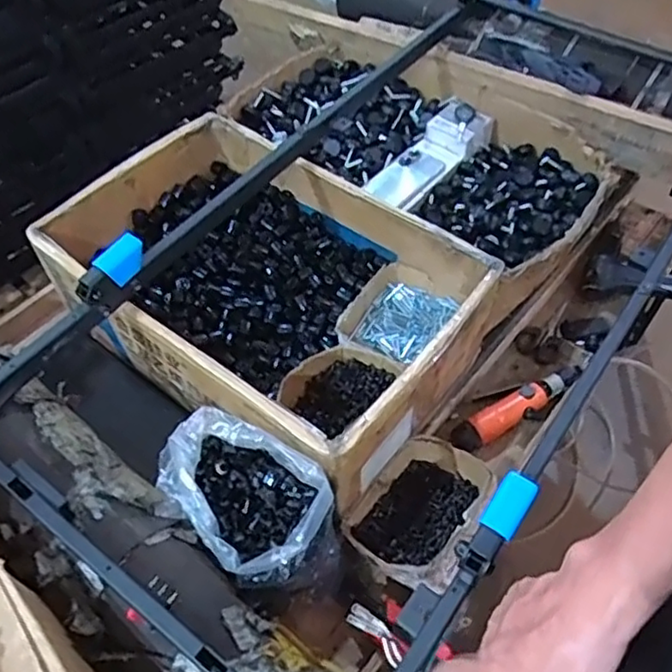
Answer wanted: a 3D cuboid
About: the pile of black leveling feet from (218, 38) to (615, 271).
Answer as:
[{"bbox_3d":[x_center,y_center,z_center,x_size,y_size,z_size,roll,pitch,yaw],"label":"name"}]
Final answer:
[{"bbox_3d":[0.132,-0.332,1.074,0.597,0.097,0.314,34,61,23],"label":"pile of black leveling feet"}]

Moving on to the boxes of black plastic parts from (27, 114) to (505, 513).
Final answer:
[{"bbox_3d":[-0.095,-0.062,0.882,0.535,0.164,0.353,32,60,22],"label":"boxes of black plastic parts"}]

